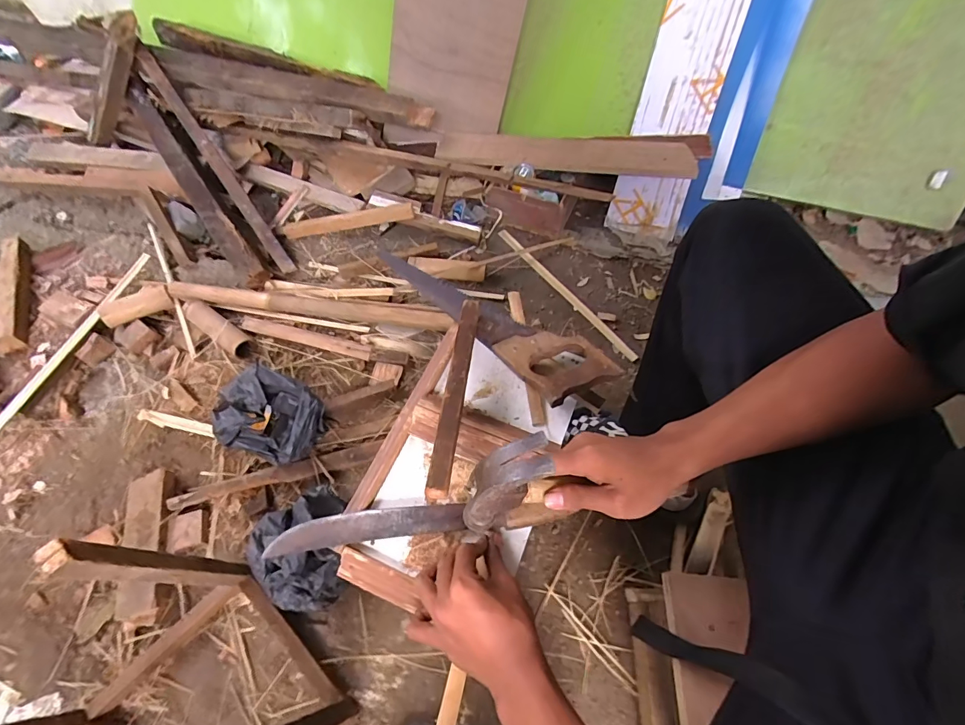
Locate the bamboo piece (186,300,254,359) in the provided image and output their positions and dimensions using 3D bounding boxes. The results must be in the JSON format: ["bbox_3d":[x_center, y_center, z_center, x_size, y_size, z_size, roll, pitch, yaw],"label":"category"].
[{"bbox_3d":[-0.579,-0.078,0.945,0.190,0.043,0.053,33,65,17],"label":"bamboo piece"}]

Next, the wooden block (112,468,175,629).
[{"bbox_3d":[-0.583,0.313,0.745,0.070,0.038,0.251,-11,60,-7],"label":"wooden block"}]

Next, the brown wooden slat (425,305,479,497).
[{"bbox_3d":[-0.031,0.030,0.501,0.023,0.020,0.252,6,60,4],"label":"brown wooden slat"}]

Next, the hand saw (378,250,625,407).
[{"bbox_3d":[0.012,-0.070,0.604,0.093,0.054,0.367,-39,67,-20],"label":"hand saw"}]

